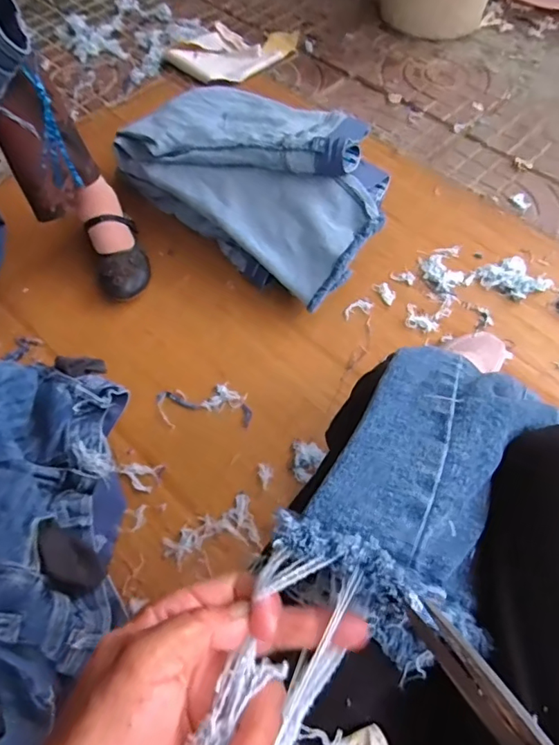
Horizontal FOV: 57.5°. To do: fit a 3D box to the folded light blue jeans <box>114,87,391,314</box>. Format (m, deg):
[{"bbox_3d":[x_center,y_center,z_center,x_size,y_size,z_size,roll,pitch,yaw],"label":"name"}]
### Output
[{"bbox_3d":[-0.026,-0.353,0.900,0.494,0.170,0.314,35,64,21],"label":"folded light blue jeans"}]

